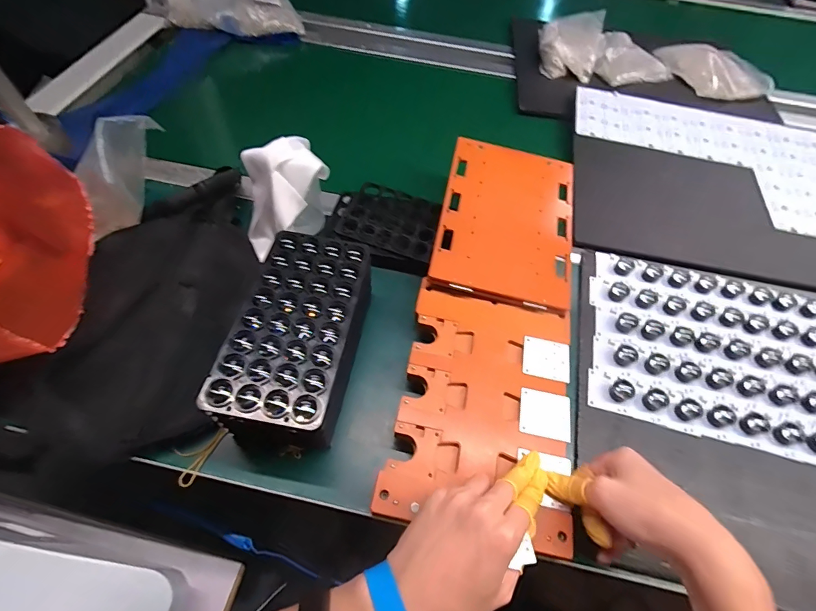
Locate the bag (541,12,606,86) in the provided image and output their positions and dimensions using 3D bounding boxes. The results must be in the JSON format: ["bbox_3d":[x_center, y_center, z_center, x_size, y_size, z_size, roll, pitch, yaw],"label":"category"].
[{"bbox_3d":[0.318,-0.513,0.798,0.120,0.053,0.164,13,58,5],"label":"bag"}]

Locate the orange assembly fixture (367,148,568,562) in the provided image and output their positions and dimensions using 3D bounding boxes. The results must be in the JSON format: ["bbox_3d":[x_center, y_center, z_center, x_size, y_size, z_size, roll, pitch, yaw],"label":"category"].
[{"bbox_3d":[0.101,-0.008,0.447,0.164,0.023,0.457,13,63,5],"label":"orange assembly fixture"}]

